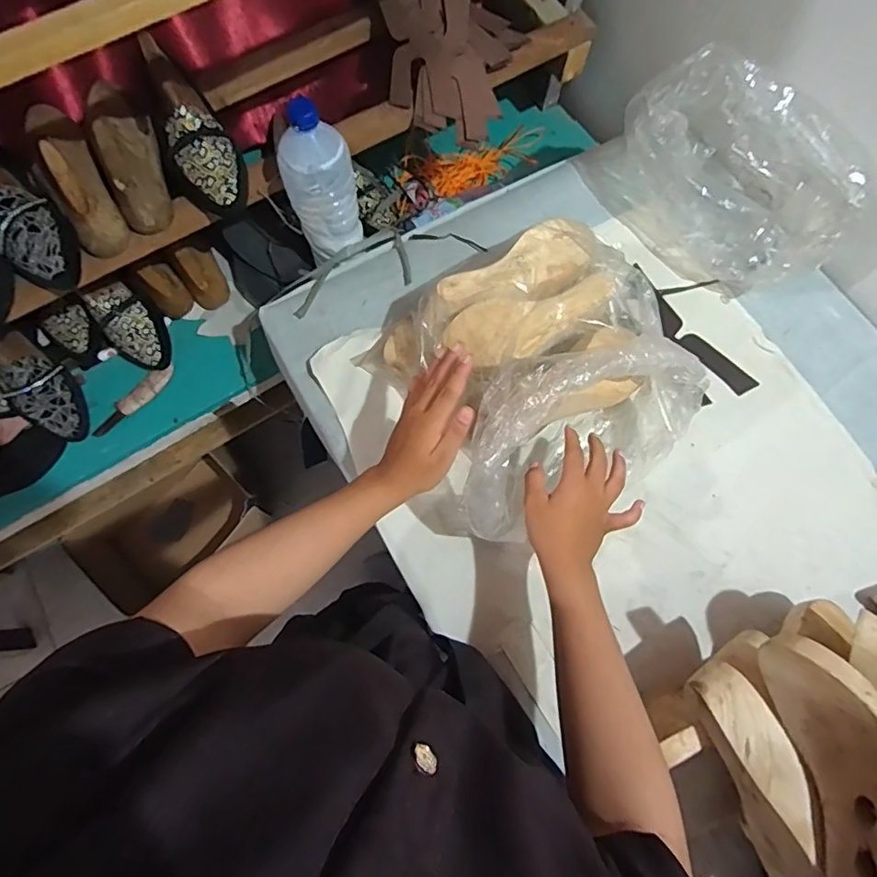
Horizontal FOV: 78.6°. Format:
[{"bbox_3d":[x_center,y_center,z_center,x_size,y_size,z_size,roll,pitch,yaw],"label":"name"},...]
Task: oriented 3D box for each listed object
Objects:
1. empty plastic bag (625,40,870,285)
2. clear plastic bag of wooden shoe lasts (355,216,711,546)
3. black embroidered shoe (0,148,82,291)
[{"bbox_3d":[0.374,-0.324,0.670,0.184,0.175,0.281,-27,74,-8],"label":"empty plastic bag"},{"bbox_3d":[0.102,-0.076,0.569,0.276,0.200,0.285,-27,74,-8],"label":"clear plastic bag of wooden shoe lasts"},{"bbox_3d":[-0.505,-0.278,0.629,0.082,0.071,0.224,-36,76,-11],"label":"black embroidered shoe"}]

